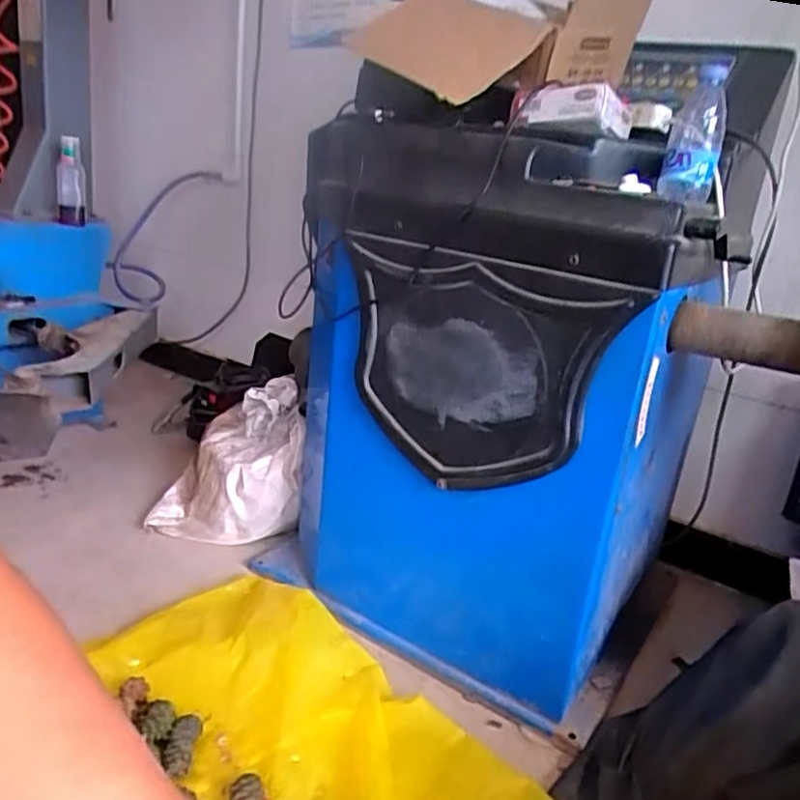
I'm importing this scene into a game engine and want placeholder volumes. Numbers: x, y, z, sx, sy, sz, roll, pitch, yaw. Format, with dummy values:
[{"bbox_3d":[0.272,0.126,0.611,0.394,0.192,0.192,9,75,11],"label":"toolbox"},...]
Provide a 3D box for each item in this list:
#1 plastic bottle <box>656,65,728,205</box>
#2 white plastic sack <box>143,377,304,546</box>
[{"bbox_3d":[0.390,-0.346,0.899,0.067,0.156,0.068,13,20,16],"label":"plastic bottle"},{"bbox_3d":[-0.342,0.116,1.388,0.304,0.287,0.156,9,19,4],"label":"white plastic sack"}]

